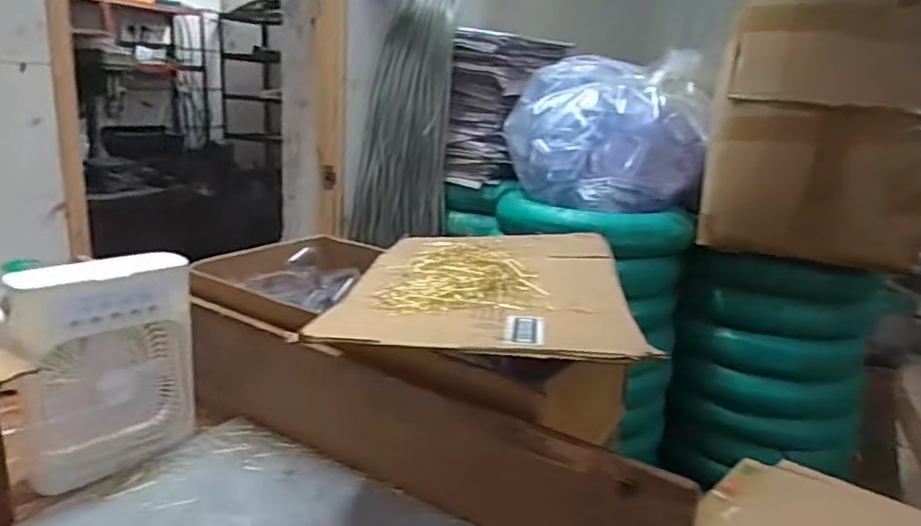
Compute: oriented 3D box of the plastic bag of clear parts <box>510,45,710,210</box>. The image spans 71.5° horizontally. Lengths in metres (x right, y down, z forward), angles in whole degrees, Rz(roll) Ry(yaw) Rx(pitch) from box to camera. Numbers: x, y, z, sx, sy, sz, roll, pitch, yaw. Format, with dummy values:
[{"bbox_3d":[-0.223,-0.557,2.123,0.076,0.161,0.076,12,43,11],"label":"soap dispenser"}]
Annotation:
[{"bbox_3d":[0.339,-0.311,1.484,0.451,0.309,0.387,6,16,8],"label":"plastic bag of clear parts"}]

